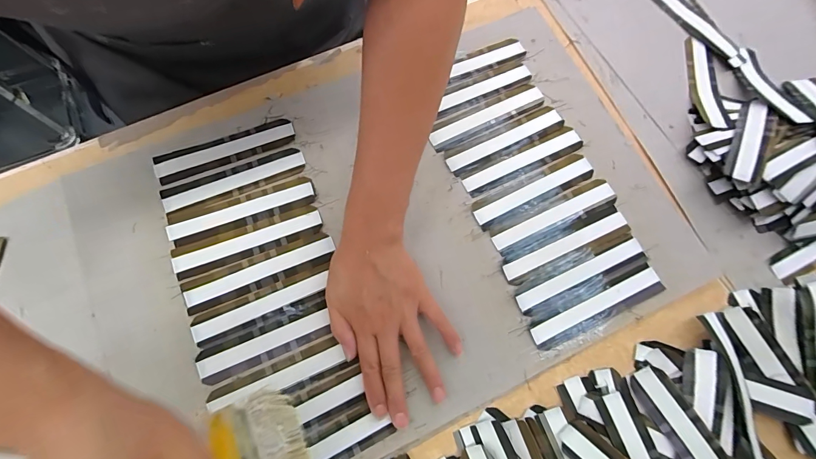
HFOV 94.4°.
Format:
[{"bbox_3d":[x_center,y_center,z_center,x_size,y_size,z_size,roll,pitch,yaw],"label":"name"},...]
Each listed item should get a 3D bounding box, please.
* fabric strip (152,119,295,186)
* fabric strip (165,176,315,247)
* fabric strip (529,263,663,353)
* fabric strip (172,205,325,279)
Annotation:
[{"bbox_3d":[-0.193,-0.085,0.401,0.141,0.006,0.034,-20,73,-9],"label":"fabric strip"},{"bbox_3d":[-0.167,-0.019,0.381,0.142,0.004,0.032,-20,73,-9],"label":"fabric strip"},{"bbox_3d":[0.183,0.075,0.367,0.142,0.006,0.030,-24,74,-10],"label":"fabric strip"},{"bbox_3d":[-0.157,0.011,0.374,0.142,0.004,0.031,-19,73,-9],"label":"fabric strip"}]

